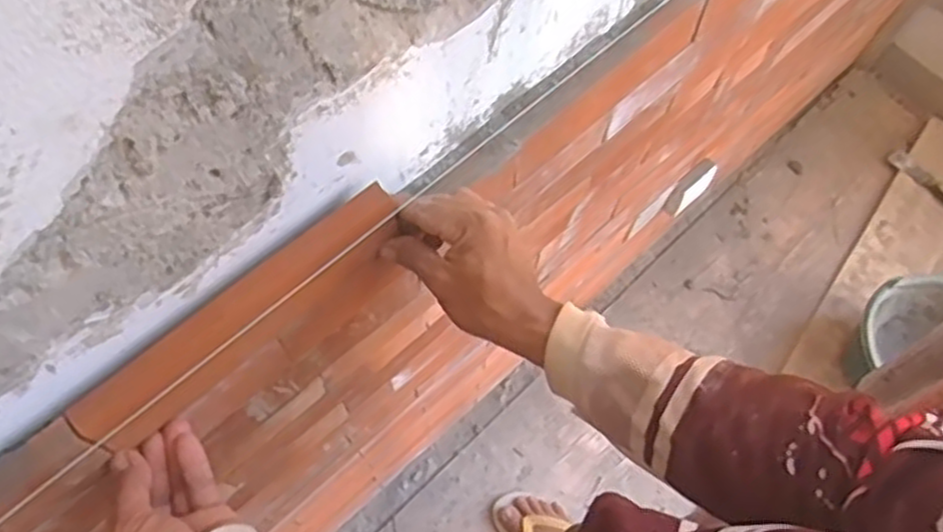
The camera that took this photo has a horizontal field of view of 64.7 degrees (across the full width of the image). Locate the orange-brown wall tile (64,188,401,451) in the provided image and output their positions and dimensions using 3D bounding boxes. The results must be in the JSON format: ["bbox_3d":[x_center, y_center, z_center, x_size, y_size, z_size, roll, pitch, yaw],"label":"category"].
[{"bbox_3d":[-0.145,0.033,0.492,0.229,0.066,0.028,-40,73,-19],"label":"orange-brown wall tile"}]

